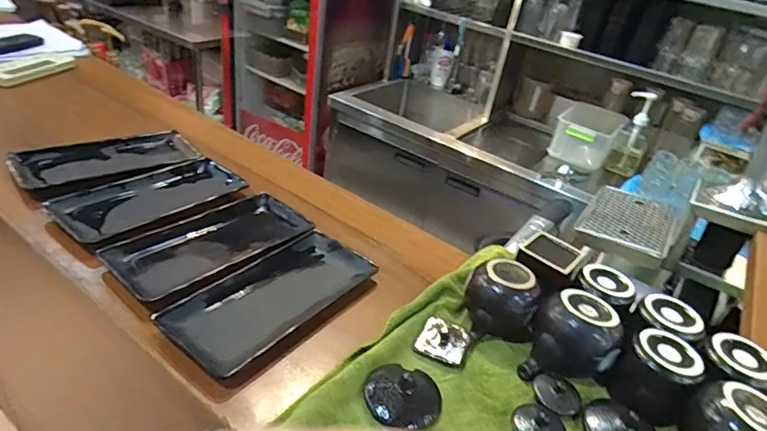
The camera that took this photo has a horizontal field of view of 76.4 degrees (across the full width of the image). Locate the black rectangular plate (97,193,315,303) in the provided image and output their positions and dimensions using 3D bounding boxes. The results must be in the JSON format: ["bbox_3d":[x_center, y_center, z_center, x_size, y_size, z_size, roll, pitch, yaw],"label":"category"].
[{"bbox_3d":[-0.183,0.025,0.530,0.098,0.021,0.203,31,38,30],"label":"black rectangular plate"}]

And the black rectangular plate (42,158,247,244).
[{"bbox_3d":[-0.269,-0.018,0.579,0.100,0.029,0.200,33,39,32],"label":"black rectangular plate"}]

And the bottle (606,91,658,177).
[{"bbox_3d":[0.872,-0.287,1.707,0.102,0.275,0.102,24,35,21],"label":"bottle"}]

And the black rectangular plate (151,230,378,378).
[{"bbox_3d":[-0.104,0.075,0.480,0.096,0.025,0.205,28,37,26],"label":"black rectangular plate"}]

